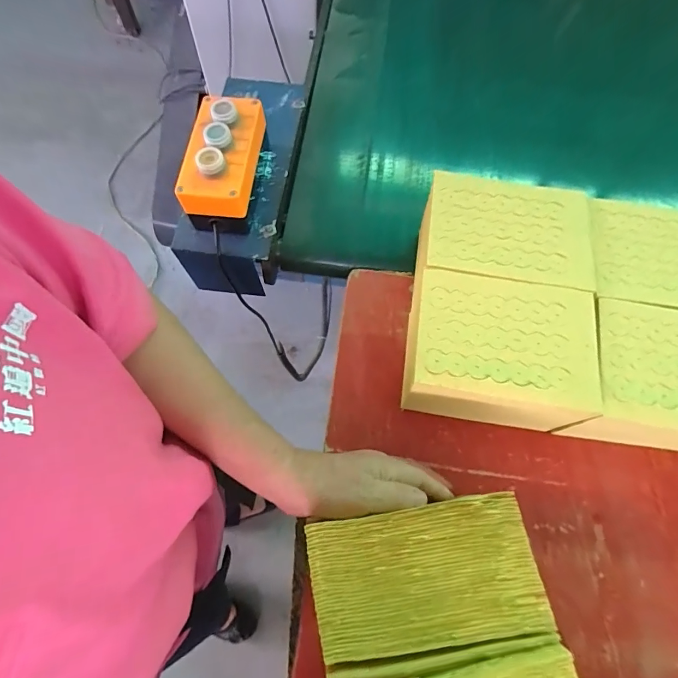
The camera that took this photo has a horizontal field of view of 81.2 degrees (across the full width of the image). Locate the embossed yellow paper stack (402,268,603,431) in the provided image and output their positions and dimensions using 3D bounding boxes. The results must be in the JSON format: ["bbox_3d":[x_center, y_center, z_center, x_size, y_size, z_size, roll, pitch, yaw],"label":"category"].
[{"bbox_3d":[0.146,0.019,0.406,0.170,0.110,0.121,9,68,1],"label":"embossed yellow paper stack"}]

